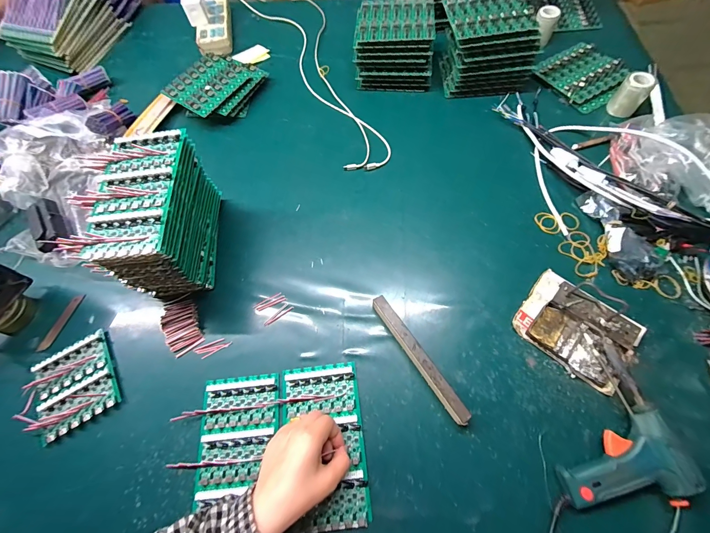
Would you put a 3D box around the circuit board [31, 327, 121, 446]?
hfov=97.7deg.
[{"bbox_3d":[-0.406,0.171,0.454,0.098,0.027,0.118,-30,70,-10],"label":"circuit board"}]

